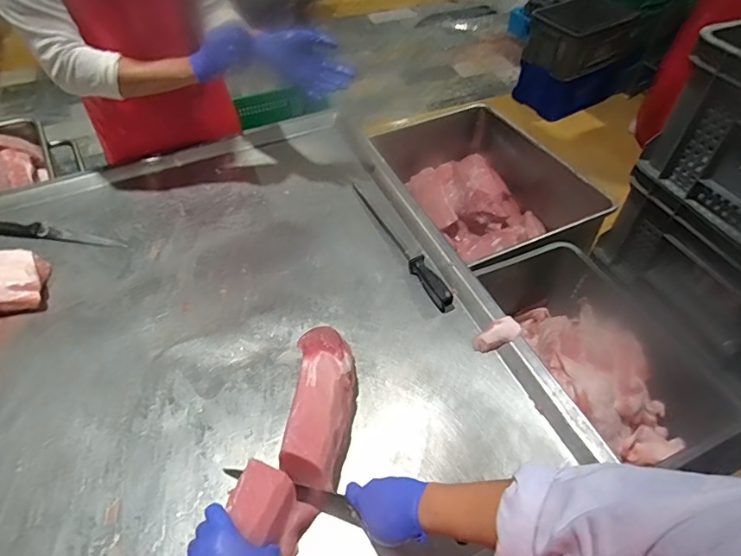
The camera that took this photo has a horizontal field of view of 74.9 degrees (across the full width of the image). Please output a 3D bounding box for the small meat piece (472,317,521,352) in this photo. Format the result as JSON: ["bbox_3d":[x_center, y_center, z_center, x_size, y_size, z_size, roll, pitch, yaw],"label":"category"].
[{"bbox_3d":[0.219,0.101,0.851,0.085,0.020,0.037,-32,47,12],"label":"small meat piece"}]

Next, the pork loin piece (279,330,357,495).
[{"bbox_3d":[-0.071,0.197,0.747,0.086,0.093,0.243,2,49,1],"label":"pork loin piece"}]

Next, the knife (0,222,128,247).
[{"bbox_3d":[-0.706,-0.099,1.063,0.341,0.018,0.046,7,49,5],"label":"knife"}]

